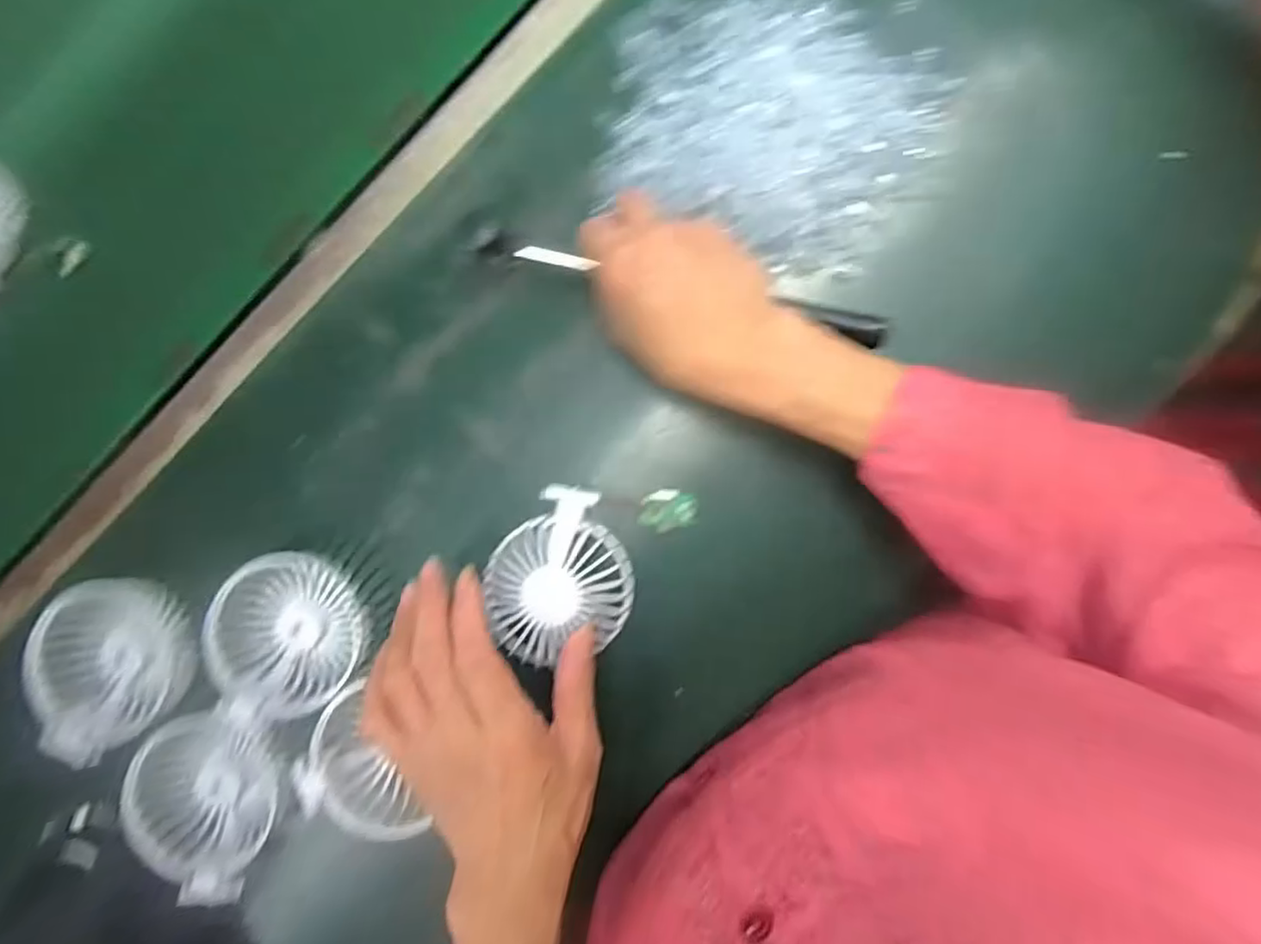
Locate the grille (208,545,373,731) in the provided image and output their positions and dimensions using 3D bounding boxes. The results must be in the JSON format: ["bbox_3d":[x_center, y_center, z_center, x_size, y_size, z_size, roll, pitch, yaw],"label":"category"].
[{"bbox_3d":[-0.206,0.098,0.401,0.085,0.030,0.094,-15,89,3],"label":"grille"}]

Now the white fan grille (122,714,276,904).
[{"bbox_3d":[-0.254,0.199,0.396,0.074,0.027,0.104,-6,89,3],"label":"white fan grille"}]

